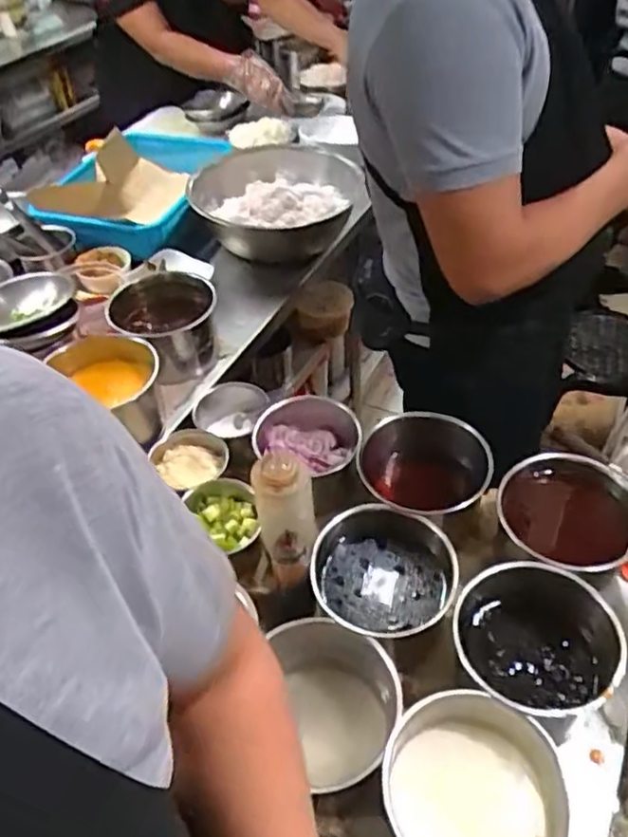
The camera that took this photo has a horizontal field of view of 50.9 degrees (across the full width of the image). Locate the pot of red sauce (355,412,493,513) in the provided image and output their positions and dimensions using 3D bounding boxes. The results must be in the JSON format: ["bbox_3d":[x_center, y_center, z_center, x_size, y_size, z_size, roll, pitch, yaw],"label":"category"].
[{"bbox_3d":[0.144,0.096,0.906,0.173,0.134,0.156,11,47,15],"label":"pot of red sauce"}]

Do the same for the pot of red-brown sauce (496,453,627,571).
[{"bbox_3d":[0.324,0.147,0.856,0.167,0.118,0.176,-2,45,2],"label":"pot of red-brown sauce"}]

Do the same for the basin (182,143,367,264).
[{"bbox_3d":[-0.071,-0.429,1.342,0.331,0.159,0.318,-2,45,2],"label":"basin"}]

